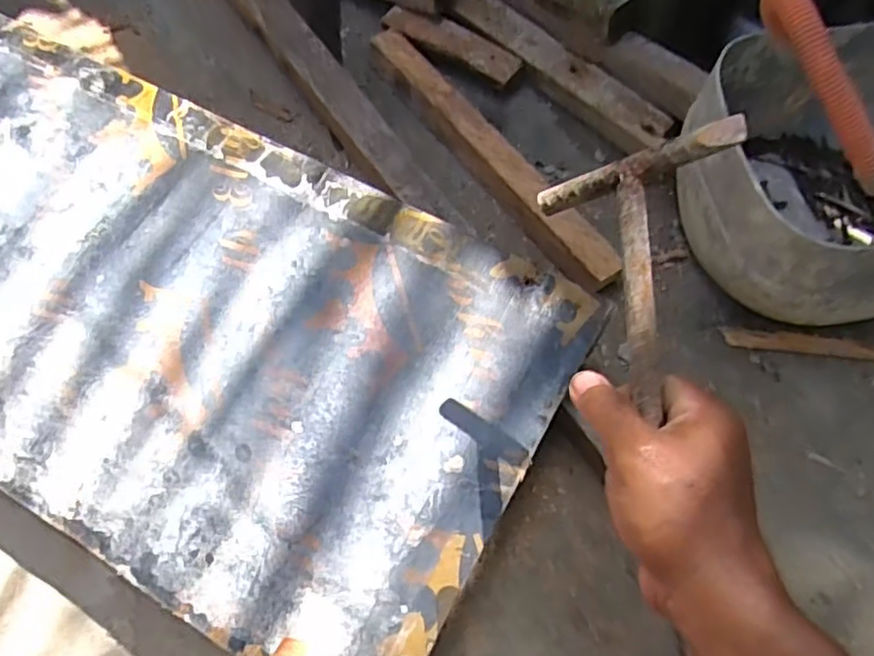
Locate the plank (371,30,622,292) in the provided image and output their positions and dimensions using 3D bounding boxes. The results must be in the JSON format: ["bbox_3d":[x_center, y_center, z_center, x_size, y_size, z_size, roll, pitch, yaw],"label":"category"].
[{"bbox_3d":[0.060,-0.206,0.779,0.047,0.048,0.423,-33,70,-17],"label":"plank"}]

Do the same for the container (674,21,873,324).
[{"bbox_3d":[0.423,-0.158,0.705,0.307,0.179,0.282,-7,65,-6],"label":"container"}]

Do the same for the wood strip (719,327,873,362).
[{"bbox_3d":[0.439,0.023,0.709,0.256,0.008,0.021,7,67,2],"label":"wood strip"}]

